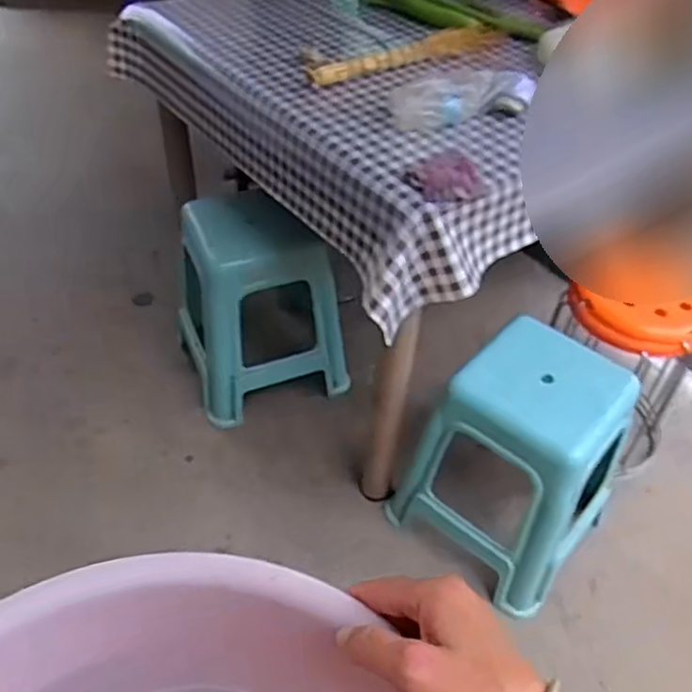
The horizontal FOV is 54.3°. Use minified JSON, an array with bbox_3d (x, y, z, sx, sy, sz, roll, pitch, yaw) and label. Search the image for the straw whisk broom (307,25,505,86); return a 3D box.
[{"bbox_3d":[0.134,-0.598,1.366,0.477,0.035,0.067,-22,51,-22],"label":"straw whisk broom"}]

